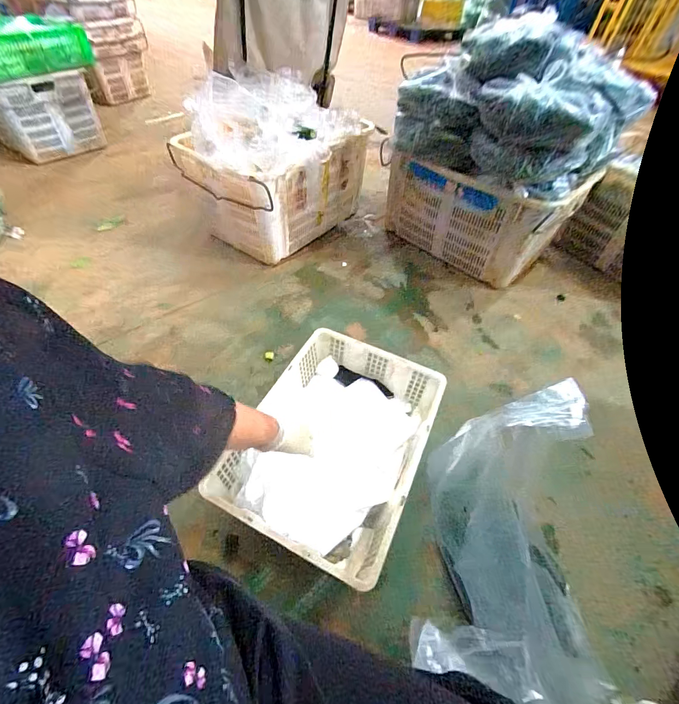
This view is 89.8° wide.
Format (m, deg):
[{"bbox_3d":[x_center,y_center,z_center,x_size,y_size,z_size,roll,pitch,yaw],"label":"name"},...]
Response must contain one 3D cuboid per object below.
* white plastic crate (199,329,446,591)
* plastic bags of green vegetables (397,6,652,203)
[{"bbox_3d":[-0.005,0.197,0.770,0.339,0.140,0.481,22,53,15],"label":"white plastic crate"},{"bbox_3d":[0.556,-0.782,1.068,0.473,0.337,0.574,-32,58,-26],"label":"plastic bags of green vegetables"}]

